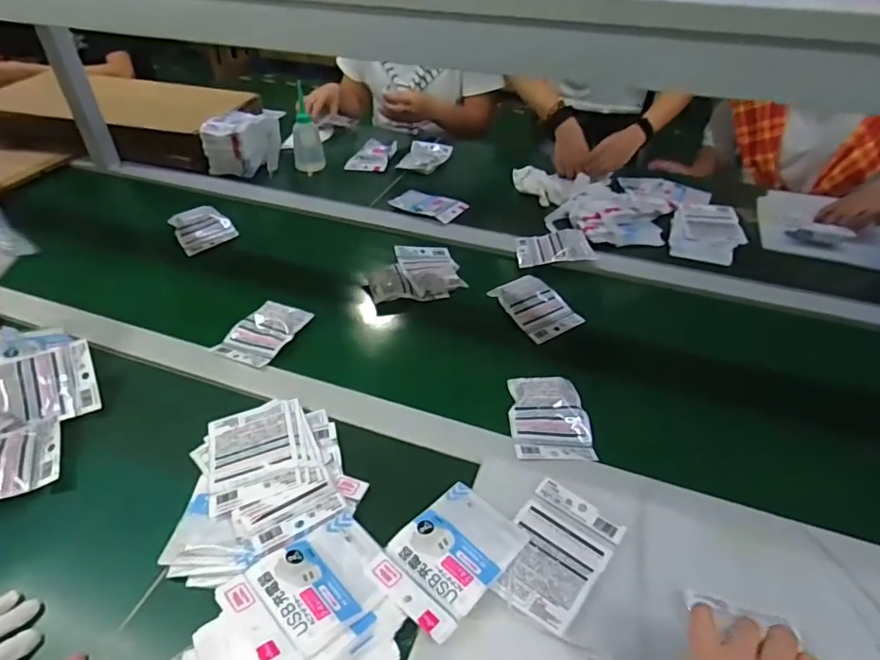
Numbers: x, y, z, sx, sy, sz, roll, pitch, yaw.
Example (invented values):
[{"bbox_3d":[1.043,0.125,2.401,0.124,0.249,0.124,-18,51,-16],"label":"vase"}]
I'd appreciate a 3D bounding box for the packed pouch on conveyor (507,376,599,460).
[{"bbox_3d":[0.138,0.109,0.684,0.097,0.026,0.118,1,41,3],"label":"packed pouch on conveyor"}]

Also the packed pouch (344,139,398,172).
[{"bbox_3d":[-0.156,-0.413,1.273,0.091,0.038,0.126,7,42,9],"label":"packed pouch"}]

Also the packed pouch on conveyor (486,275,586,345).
[{"bbox_3d":[0.153,-0.044,0.862,0.098,0.032,0.127,-23,45,-23],"label":"packed pouch on conveyor"}]

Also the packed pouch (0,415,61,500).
[{"bbox_3d":[-0.502,0.151,0.621,0.126,0.022,0.099,-16,43,-16],"label":"packed pouch"}]

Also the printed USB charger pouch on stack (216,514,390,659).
[{"bbox_3d":[-0.116,0.236,0.503,0.137,0.008,0.112,-15,40,-36],"label":"printed USB charger pouch on stack"}]

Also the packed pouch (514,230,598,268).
[{"bbox_3d":[0.201,-0.146,0.978,0.126,0.011,0.097,-13,41,4],"label":"packed pouch"}]

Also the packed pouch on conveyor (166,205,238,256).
[{"bbox_3d":[-0.448,-0.193,1.038,0.099,0.035,0.104,-25,47,-25],"label":"packed pouch on conveyor"}]

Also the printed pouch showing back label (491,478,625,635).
[{"bbox_3d":[0.113,0.220,0.546,0.092,0.010,0.136,27,48,28],"label":"printed pouch showing back label"}]

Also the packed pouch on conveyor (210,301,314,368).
[{"bbox_3d":[-0.264,0.002,0.803,0.104,0.024,0.115,12,43,14],"label":"packed pouch on conveyor"}]

